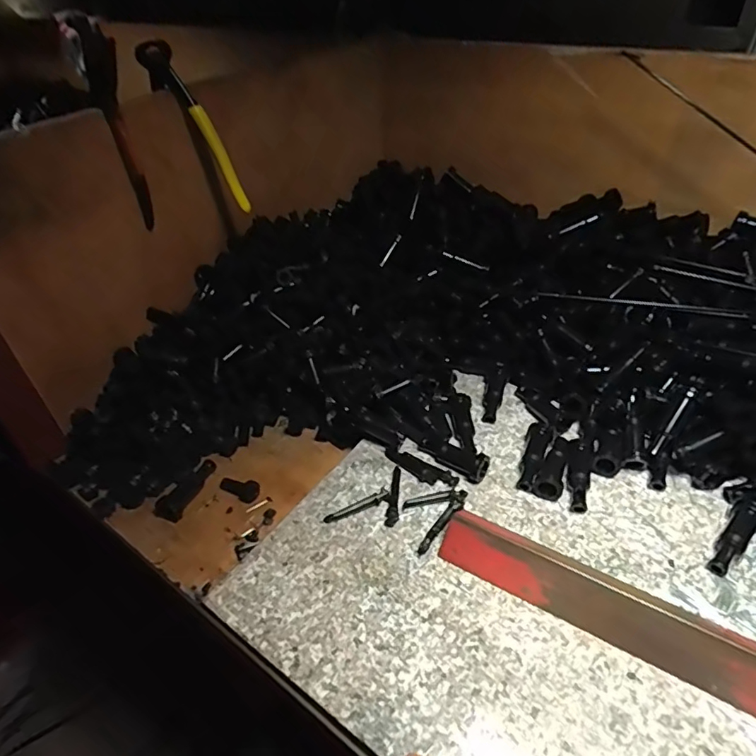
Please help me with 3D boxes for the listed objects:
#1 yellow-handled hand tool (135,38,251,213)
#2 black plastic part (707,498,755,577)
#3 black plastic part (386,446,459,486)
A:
[{"bbox_3d":[-0.170,-0.235,0.507,0.025,0.160,0.030,-19,37,17],"label":"yellow-handled hand tool"},{"bbox_3d":[0.275,0.122,0.404,0.021,0.017,0.073,29,50,33],"label":"black plastic part"},{"bbox_3d":[0.038,0.080,0.478,0.071,0.009,0.021,29,50,33],"label":"black plastic part"}]

